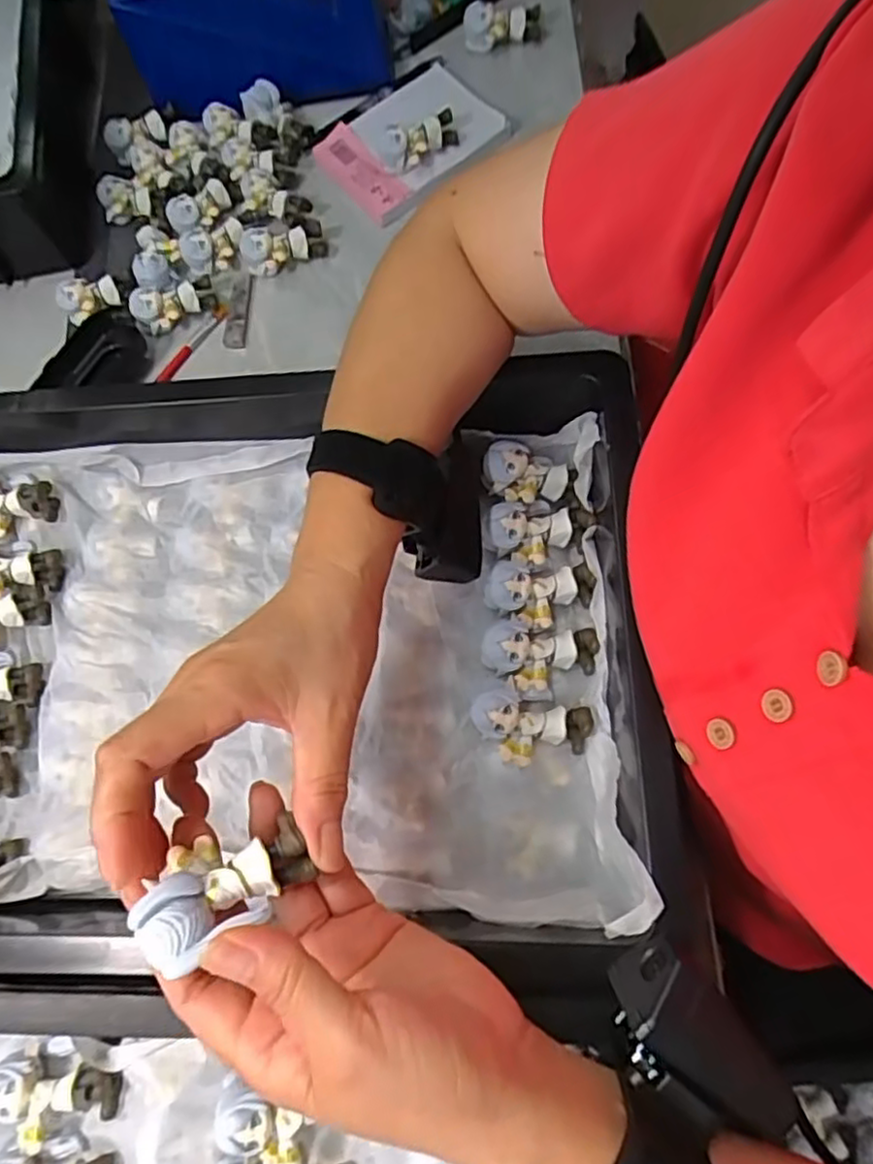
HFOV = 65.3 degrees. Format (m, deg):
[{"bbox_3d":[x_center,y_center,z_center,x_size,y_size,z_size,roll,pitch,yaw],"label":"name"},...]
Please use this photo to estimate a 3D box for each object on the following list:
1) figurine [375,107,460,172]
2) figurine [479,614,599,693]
[{"bbox_3d":[-0.014,-0.346,0.534,0.064,0.025,0.028,-17,66,-6],"label":"figurine"},{"bbox_3d":[0.057,0.040,0.381,0.064,0.025,0.040,6,72,7],"label":"figurine"}]

